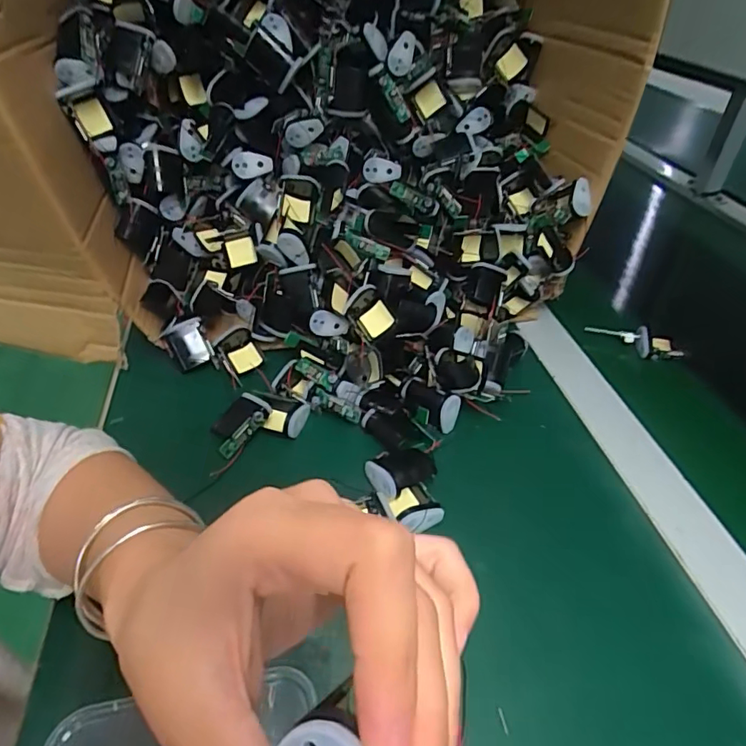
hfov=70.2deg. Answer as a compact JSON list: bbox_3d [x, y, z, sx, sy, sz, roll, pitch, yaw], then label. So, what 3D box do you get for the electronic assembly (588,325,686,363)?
[{"bbox_3d":[0.271,-0.034,0.551,0.093,0.024,0.019,26,45,24],"label":"electronic assembly"}]

